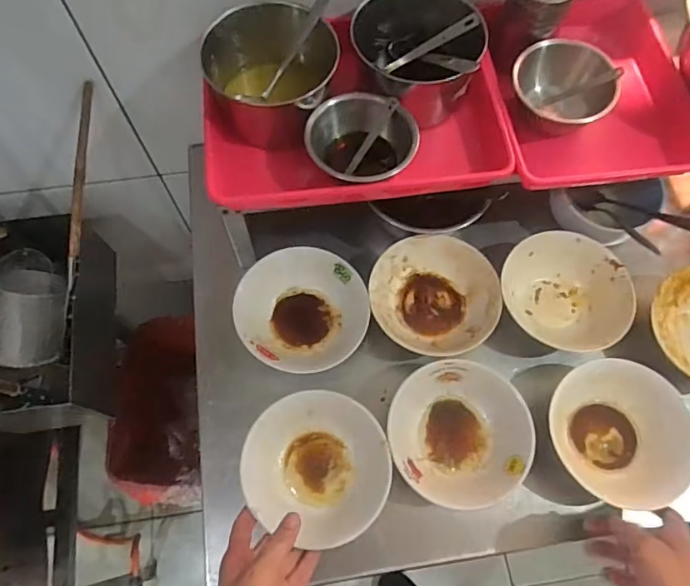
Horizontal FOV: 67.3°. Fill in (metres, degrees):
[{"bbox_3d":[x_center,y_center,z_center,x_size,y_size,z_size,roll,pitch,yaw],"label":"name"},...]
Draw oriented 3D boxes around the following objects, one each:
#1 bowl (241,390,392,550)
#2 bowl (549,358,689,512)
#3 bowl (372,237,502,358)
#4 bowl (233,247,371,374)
[{"bbox_3d":[-0.029,0.188,0.567,0.151,0.055,0.145,0,67,0],"label":"bowl"},{"bbox_3d":[0.304,0.158,0.586,0.142,0.060,0.154,0,67,0],"label":"bowl"},{"bbox_3d":[0.111,0.003,0.648,0.153,0.050,0.144,17,68,6],"label":"bowl"},{"bbox_3d":[-0.053,0.021,0.640,0.153,0.052,0.154,0,67,0],"label":"bowl"}]

